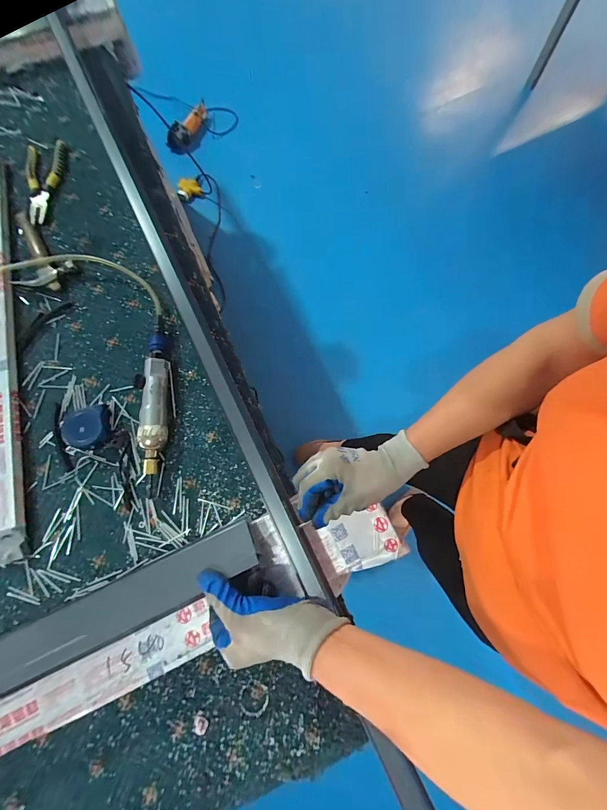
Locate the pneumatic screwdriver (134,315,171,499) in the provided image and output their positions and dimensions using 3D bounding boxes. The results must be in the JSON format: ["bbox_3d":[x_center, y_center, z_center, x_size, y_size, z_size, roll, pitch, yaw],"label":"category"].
[{"bbox_3d":[-0.232,-0.002,0.531,0.041,0.047,0.270,-5,75,-1],"label":"pneumatic screwdriver"}]

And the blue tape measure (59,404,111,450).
[{"bbox_3d":[-0.339,0.036,0.527,0.066,0.042,0.065,0,75,1],"label":"blue tape measure"}]

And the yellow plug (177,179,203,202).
[{"bbox_3d":[-0.512,-0.964,1.514,0.116,0.058,0.077,-9,75,0],"label":"yellow plug"}]

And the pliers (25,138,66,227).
[{"bbox_3d":[-0.508,-0.445,0.668,0.081,0.018,0.196,-12,75,-2],"label":"pliers"}]

